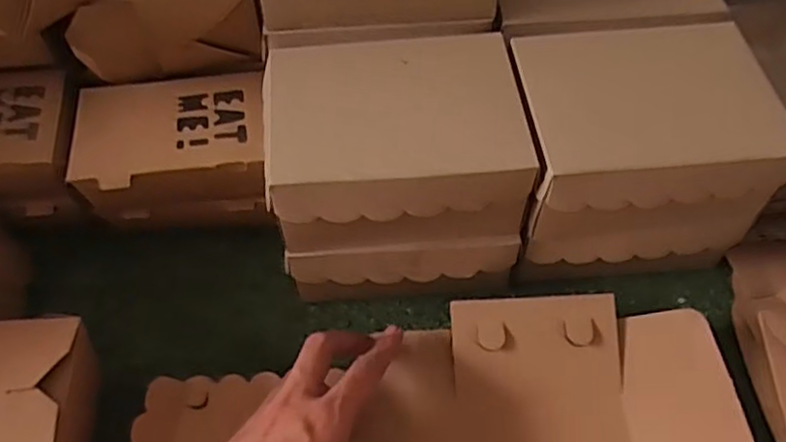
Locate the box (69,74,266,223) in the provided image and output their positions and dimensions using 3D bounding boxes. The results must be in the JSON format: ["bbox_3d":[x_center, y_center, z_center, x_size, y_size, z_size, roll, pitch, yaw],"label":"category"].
[{"bbox_3d":[-0.164,-0.054,0.523,0.137,0.066,0.095,-7,55,-4],"label":"box"}]

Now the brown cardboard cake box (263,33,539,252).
[{"bbox_3d":[0.000,-0.053,0.464,0.168,0.075,0.132,-7,55,-4],"label":"brown cardboard cake box"}]

